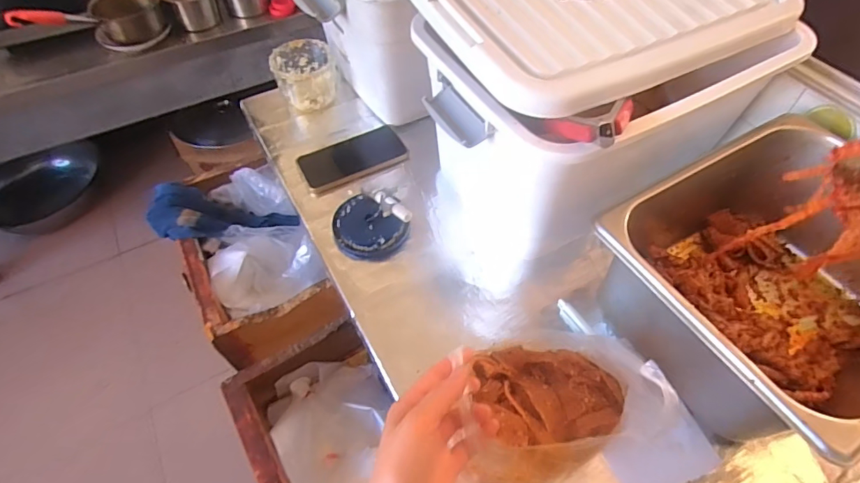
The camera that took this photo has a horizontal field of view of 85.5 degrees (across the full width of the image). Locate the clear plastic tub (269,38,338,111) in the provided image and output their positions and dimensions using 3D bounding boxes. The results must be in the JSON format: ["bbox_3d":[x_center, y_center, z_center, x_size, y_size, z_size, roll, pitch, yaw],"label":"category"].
[{"bbox_3d":[-0.201,-0.269,0.756,0.093,0.076,0.085,0,54,0],"label":"clear plastic tub"}]

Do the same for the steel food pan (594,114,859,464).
[{"bbox_3d":[0.357,0.041,0.490,0.319,0.167,0.265,-26,58,-18],"label":"steel food pan"}]

